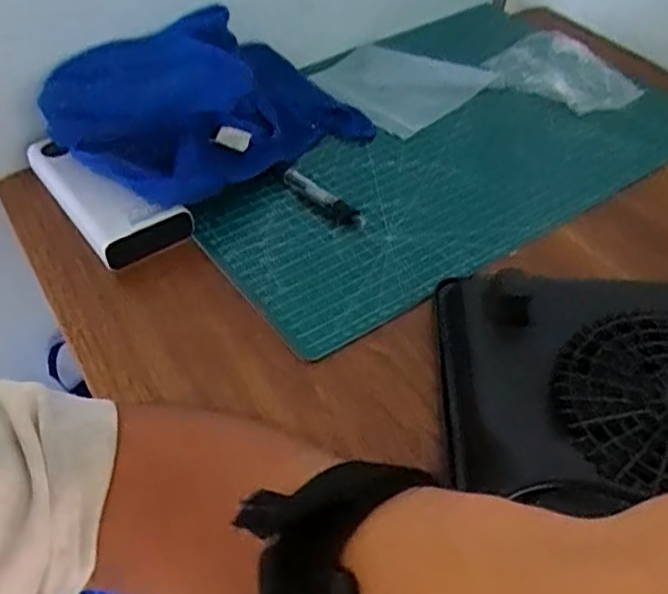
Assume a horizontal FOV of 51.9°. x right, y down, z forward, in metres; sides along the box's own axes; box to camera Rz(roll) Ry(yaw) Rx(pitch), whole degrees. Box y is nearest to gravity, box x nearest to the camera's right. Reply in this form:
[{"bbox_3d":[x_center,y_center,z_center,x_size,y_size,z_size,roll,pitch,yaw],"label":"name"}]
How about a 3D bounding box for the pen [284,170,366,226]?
[{"bbox_3d":[-0.008,-0.074,0.511,0.015,0.010,0.079,-31,55,-28],"label":"pen"}]

